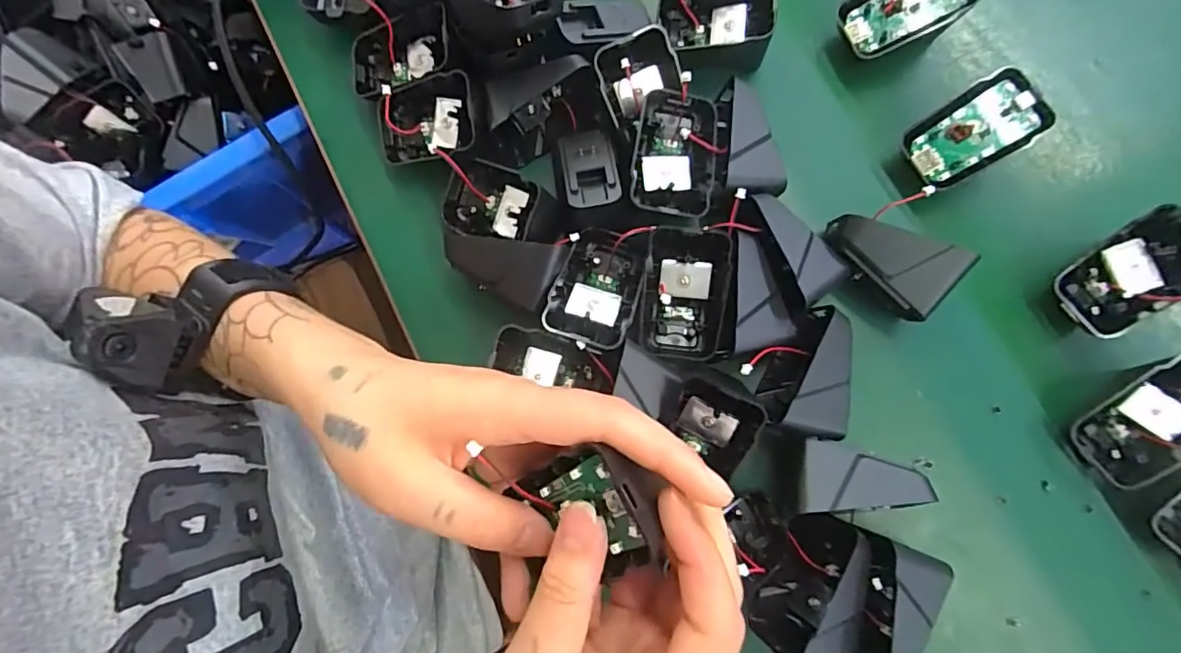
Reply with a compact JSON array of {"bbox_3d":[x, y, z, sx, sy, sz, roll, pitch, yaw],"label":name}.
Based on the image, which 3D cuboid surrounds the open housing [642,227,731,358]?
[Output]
[{"bbox_3d":[0.051,-0.017,0.304,0.044,0.037,0.063,4,78,1],"label":"open housing"}]

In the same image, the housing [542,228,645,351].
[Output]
[{"bbox_3d":[0.005,-0.023,0.308,0.044,0.024,0.067,17,79,3],"label":"housing"}]

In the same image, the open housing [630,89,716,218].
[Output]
[{"bbox_3d":[0.047,-0.093,0.311,0.044,0.023,0.070,9,78,2],"label":"open housing"}]

